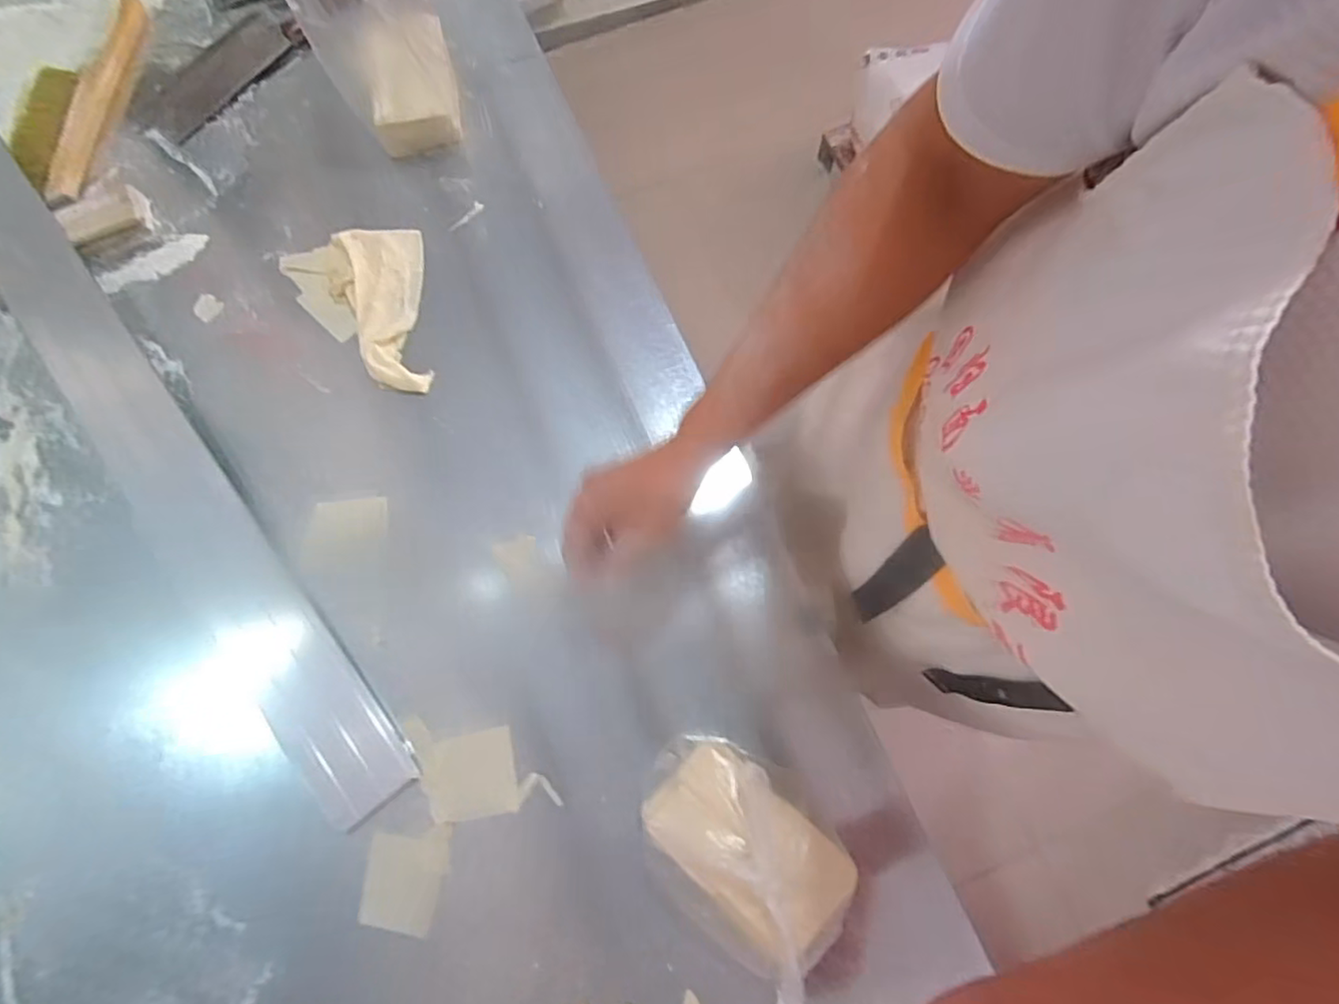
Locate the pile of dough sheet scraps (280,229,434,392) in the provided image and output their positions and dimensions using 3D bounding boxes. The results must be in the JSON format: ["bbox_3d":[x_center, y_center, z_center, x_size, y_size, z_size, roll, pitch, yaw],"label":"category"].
[{"bbox_3d":[-0.363,-0.219,0.729,0.159,0.025,0.213,-10,74,-2],"label":"pile of dough sheet scraps"}]

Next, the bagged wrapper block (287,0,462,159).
[{"bbox_3d":[-0.331,-0.544,0.713,0.124,0.220,0.193,-14,74,-4],"label":"bagged wrapper block"}]

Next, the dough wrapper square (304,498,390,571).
[{"bbox_3d":[-0.328,0.032,0.646,0.080,0.005,0.073,-7,69,-2],"label":"dough wrapper square"}]

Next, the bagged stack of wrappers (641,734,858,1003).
[{"bbox_3d":[0.058,0.295,0.535,0.138,0.077,0.189,-44,78,-11],"label":"bagged stack of wrappers"}]

